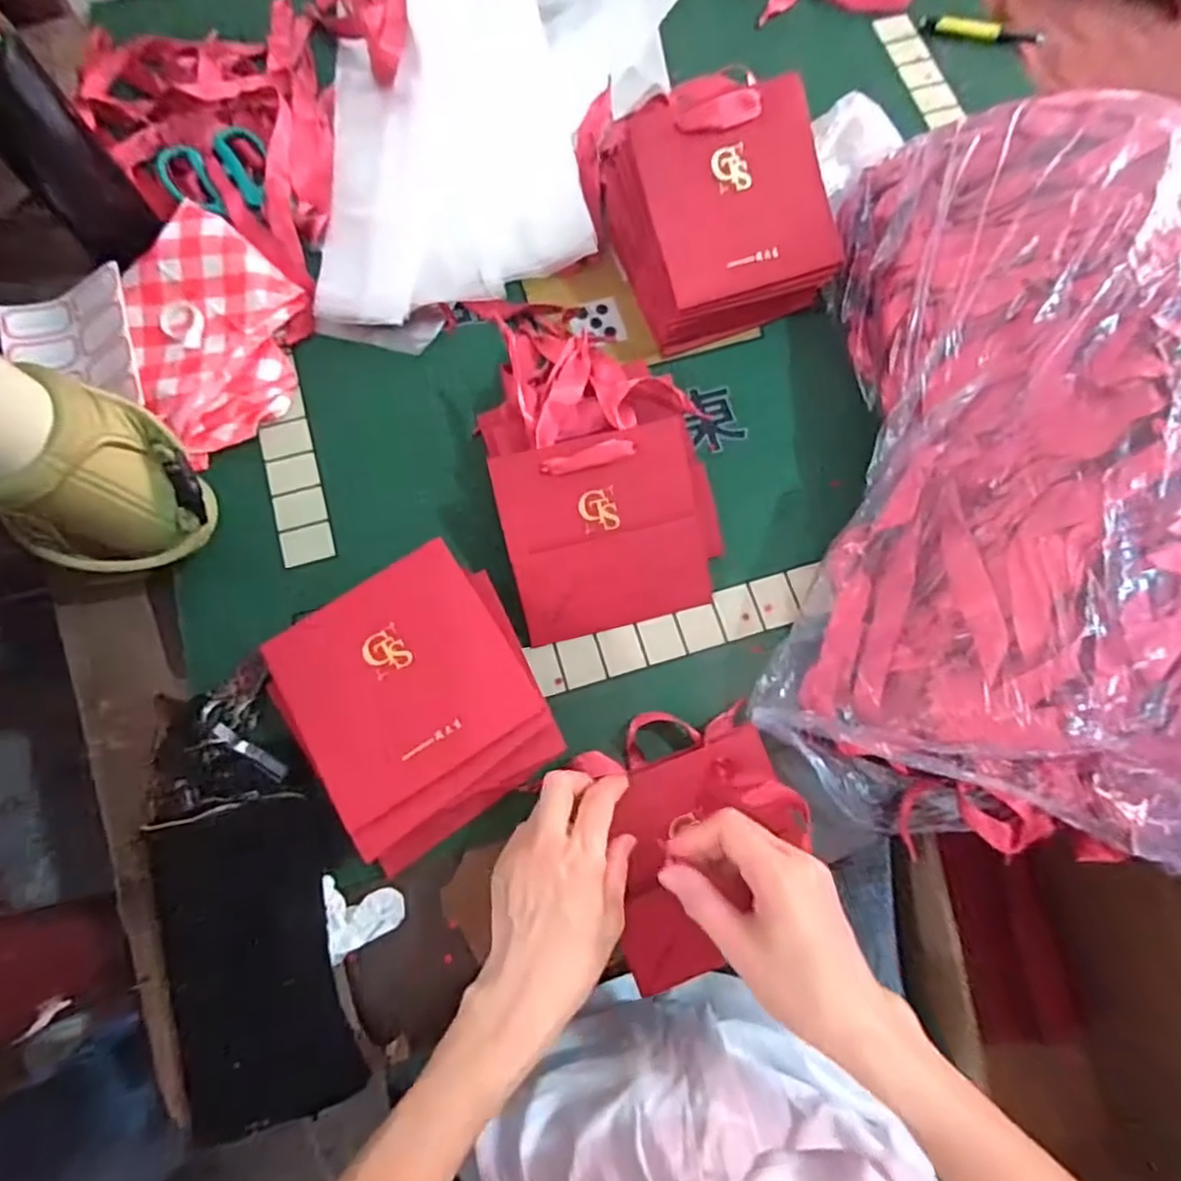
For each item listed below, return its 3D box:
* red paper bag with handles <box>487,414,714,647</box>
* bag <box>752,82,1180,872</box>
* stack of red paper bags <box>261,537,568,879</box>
[{"bbox_3d":[0.011,-0.041,0.477,0.139,0.006,0.139,-14,104,-6],"label":"red paper bag with handles"},{"bbox_3d":[0.292,-0.092,0.451,0.292,0.150,0.512,6,75,0],"label":"bag"},{"bbox_3d":[-0.114,0.072,0.446,0.152,0.050,0.165,-33,78,-9],"label":"stack of red paper bags"}]

